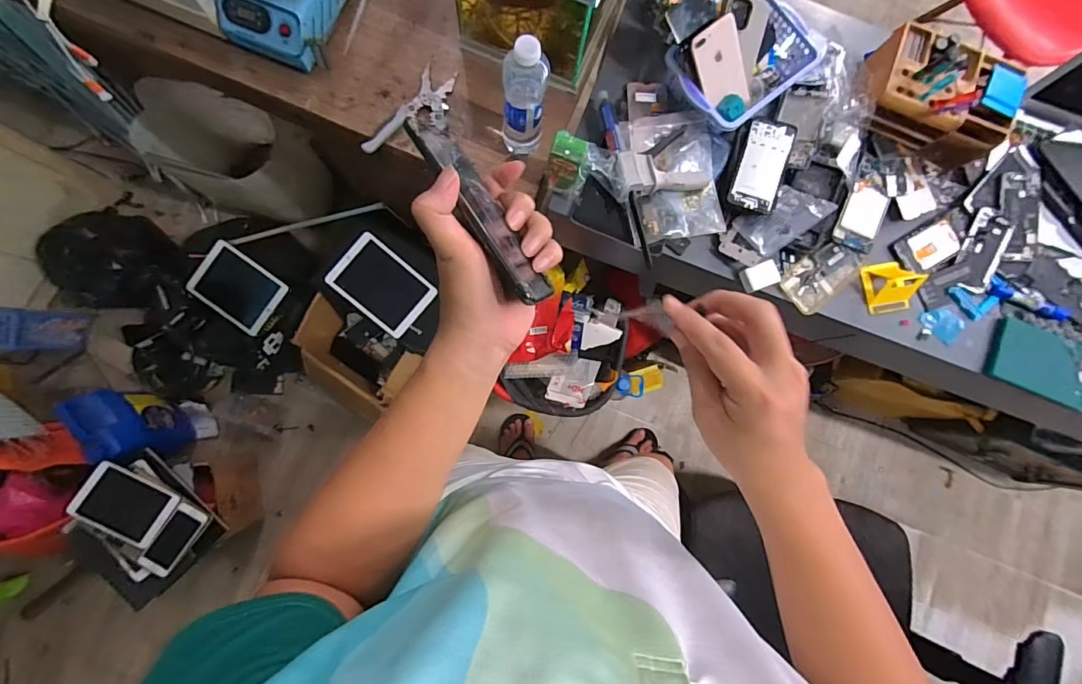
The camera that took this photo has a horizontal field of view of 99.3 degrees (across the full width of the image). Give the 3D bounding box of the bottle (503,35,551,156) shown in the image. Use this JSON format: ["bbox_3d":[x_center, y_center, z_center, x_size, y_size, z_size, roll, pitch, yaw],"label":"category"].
[{"bbox_3d":[-0.023,-0.333,0.649,0.059,0.201,0.058,2,83,-4],"label":"bottle"}]

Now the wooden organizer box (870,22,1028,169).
[{"bbox_3d":[0.640,-0.400,0.740,0.223,0.105,0.146,23,82,-1],"label":"wooden organizer box"}]

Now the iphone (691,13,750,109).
[{"bbox_3d":[0.283,-0.420,0.716,0.075,0.011,0.137,-34,131,5],"label":"iphone"}]

